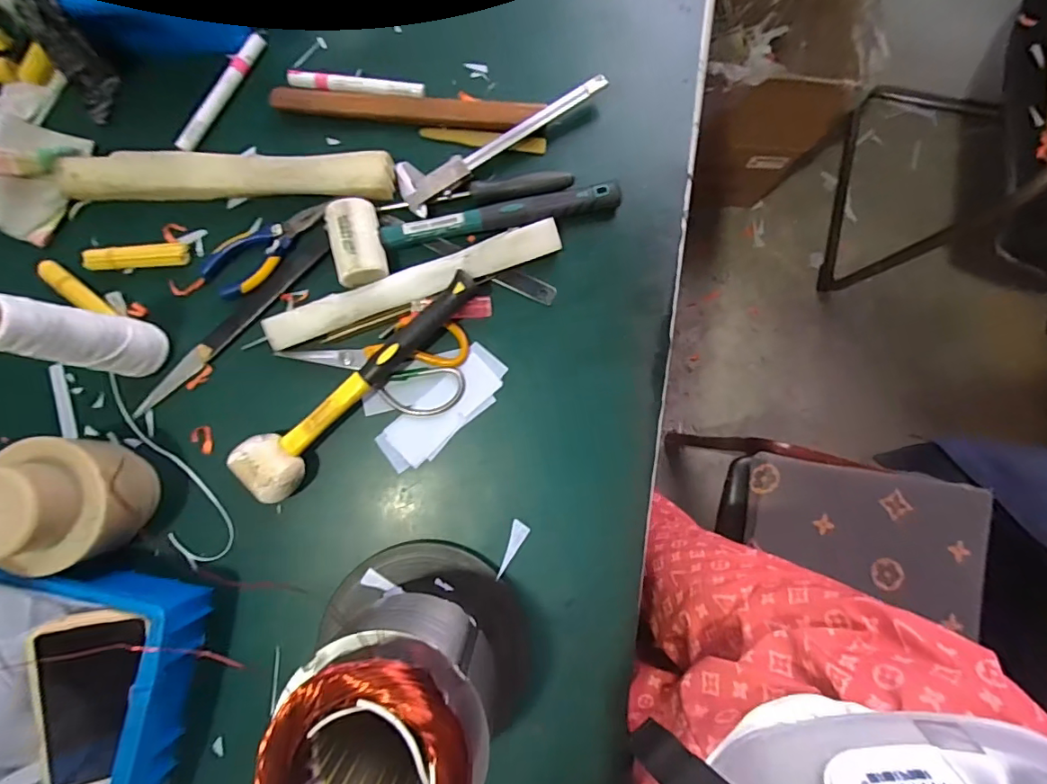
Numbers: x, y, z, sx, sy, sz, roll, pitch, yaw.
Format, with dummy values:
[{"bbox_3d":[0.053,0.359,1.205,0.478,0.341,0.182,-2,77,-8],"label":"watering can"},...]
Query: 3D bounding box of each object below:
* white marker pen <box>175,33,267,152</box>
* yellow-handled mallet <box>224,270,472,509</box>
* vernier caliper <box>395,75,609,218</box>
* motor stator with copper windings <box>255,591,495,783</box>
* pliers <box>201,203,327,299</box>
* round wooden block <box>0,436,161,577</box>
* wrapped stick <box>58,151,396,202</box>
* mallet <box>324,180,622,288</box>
[{"bbox_3d":[-0.315,-0.313,0.527,0.018,0.016,0.144,28,87,2],"label":"white marker pen"},{"bbox_3d":[-0.160,-0.015,0.484,0.061,0.050,0.284,42,88,3],"label":"yellow-handled mallet"},{"bbox_3d":[-0.025,-0.259,0.505,0.227,0.018,0.059,-31,87,-1],"label":"vernier caliper"},{"bbox_3d":[-0.095,0.243,0.399,0.137,0.187,0.126,0,87,2],"label":"motor stator with copper windings"},{"bbox_3d":[-0.263,-0.151,0.508,0.133,0.017,0.057,-41,87,-2],"label":"pliers"},{"bbox_3d":[-0.392,0.096,0.444,0.093,0.133,0.087,0,87,1],"label":"round wooden block"},{"bbox_3d":[-0.299,-0.215,0.506,0.332,0.021,0.043,1,87,1],"label":"wrapped stick"},{"bbox_3d":[-0.044,-0.166,0.490,0.279,0.041,0.077,-11,87,0],"label":"mallet"}]

